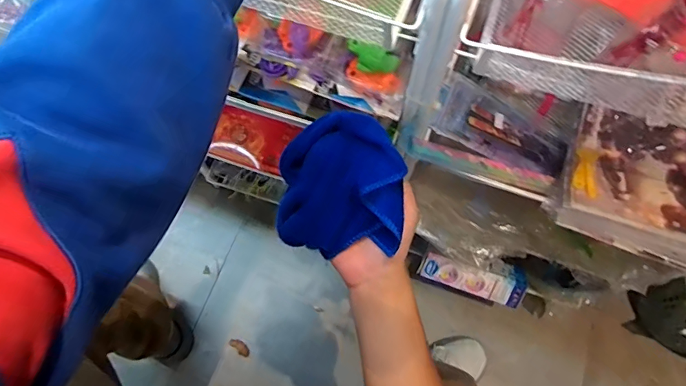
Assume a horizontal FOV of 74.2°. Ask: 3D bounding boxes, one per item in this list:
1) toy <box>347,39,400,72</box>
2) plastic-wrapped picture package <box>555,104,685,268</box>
[{"bbox_3d":[0.032,-0.150,0.503,0.058,0.019,0.025,16,71,8],"label":"toy"},{"bbox_3d":[0.389,-0.004,0.524,0.237,0.023,0.195,19,57,17],"label":"plastic-wrapped picture package"}]

